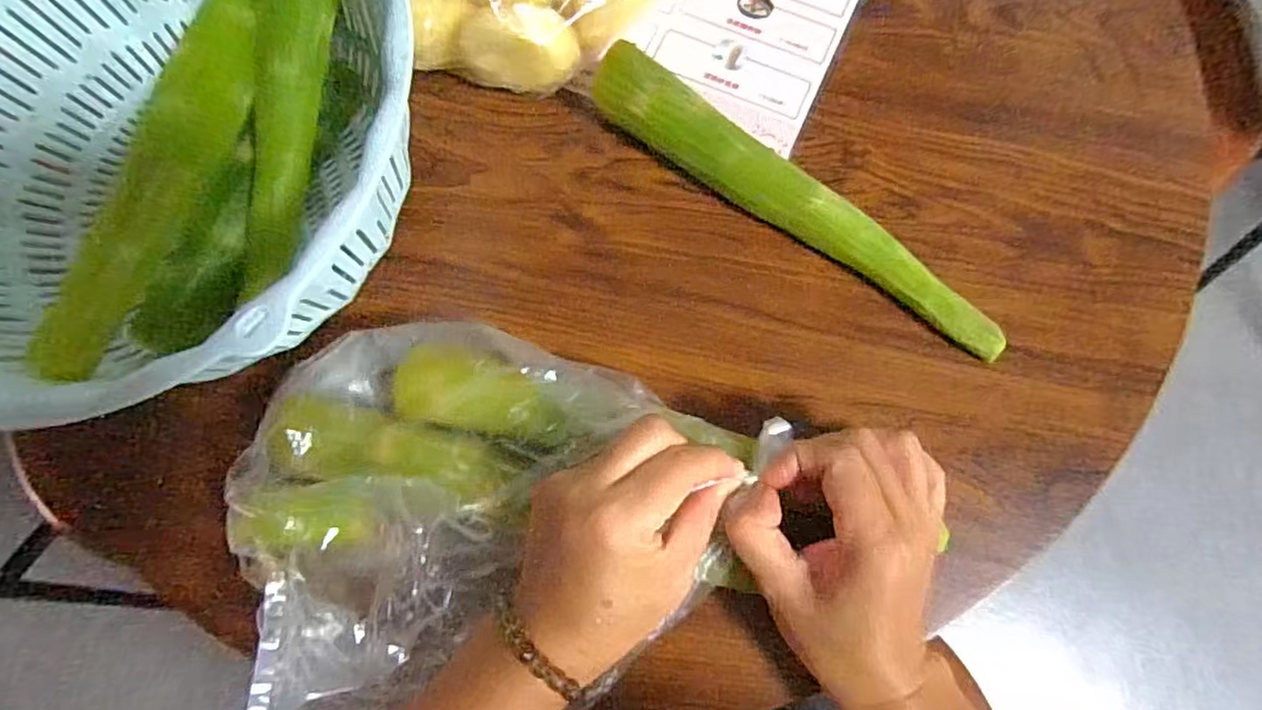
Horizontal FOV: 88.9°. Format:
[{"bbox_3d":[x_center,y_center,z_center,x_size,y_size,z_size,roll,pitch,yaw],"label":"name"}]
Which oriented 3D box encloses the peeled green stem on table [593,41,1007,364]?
[{"bbox_3d":[0.089,-0.081,0.357,0.262,0.040,0.034,38,80,10],"label":"peeled green stem on table"}]

